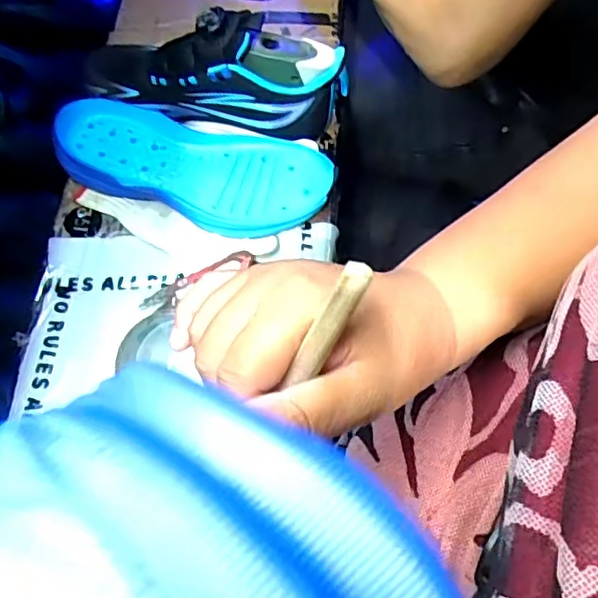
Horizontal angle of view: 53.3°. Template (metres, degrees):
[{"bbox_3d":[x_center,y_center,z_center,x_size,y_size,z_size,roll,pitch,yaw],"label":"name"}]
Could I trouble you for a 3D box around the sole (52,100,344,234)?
[{"bbox_3d":[-0.093,-0.115,0.532,0.245,0.044,0.095,14,69,6],"label":"sole"}]

